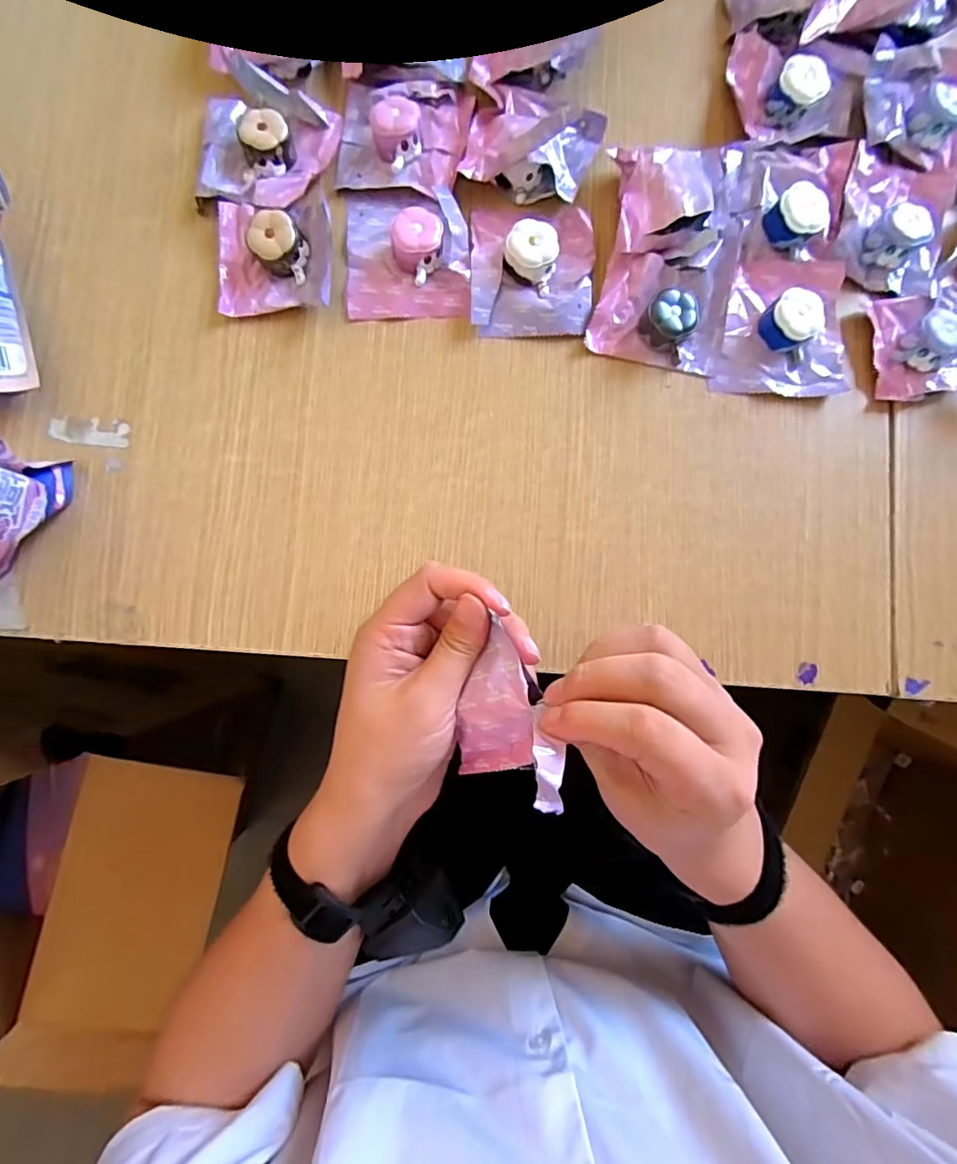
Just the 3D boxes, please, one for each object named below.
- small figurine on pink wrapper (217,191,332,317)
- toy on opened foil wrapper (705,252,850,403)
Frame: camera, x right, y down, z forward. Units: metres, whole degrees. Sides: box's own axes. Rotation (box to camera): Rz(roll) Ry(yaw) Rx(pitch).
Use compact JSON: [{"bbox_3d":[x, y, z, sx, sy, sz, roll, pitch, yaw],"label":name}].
[{"bbox_3d":[-0.134,-0.217,0.351,0.075,0.025,0.075,-1,86,-1],"label":"small figurine on pink wrapper"},{"bbox_3d":[0.207,-0.174,0.354,0.086,0.021,0.095,5,86,0],"label":"toy on opened foil wrapper"}]

